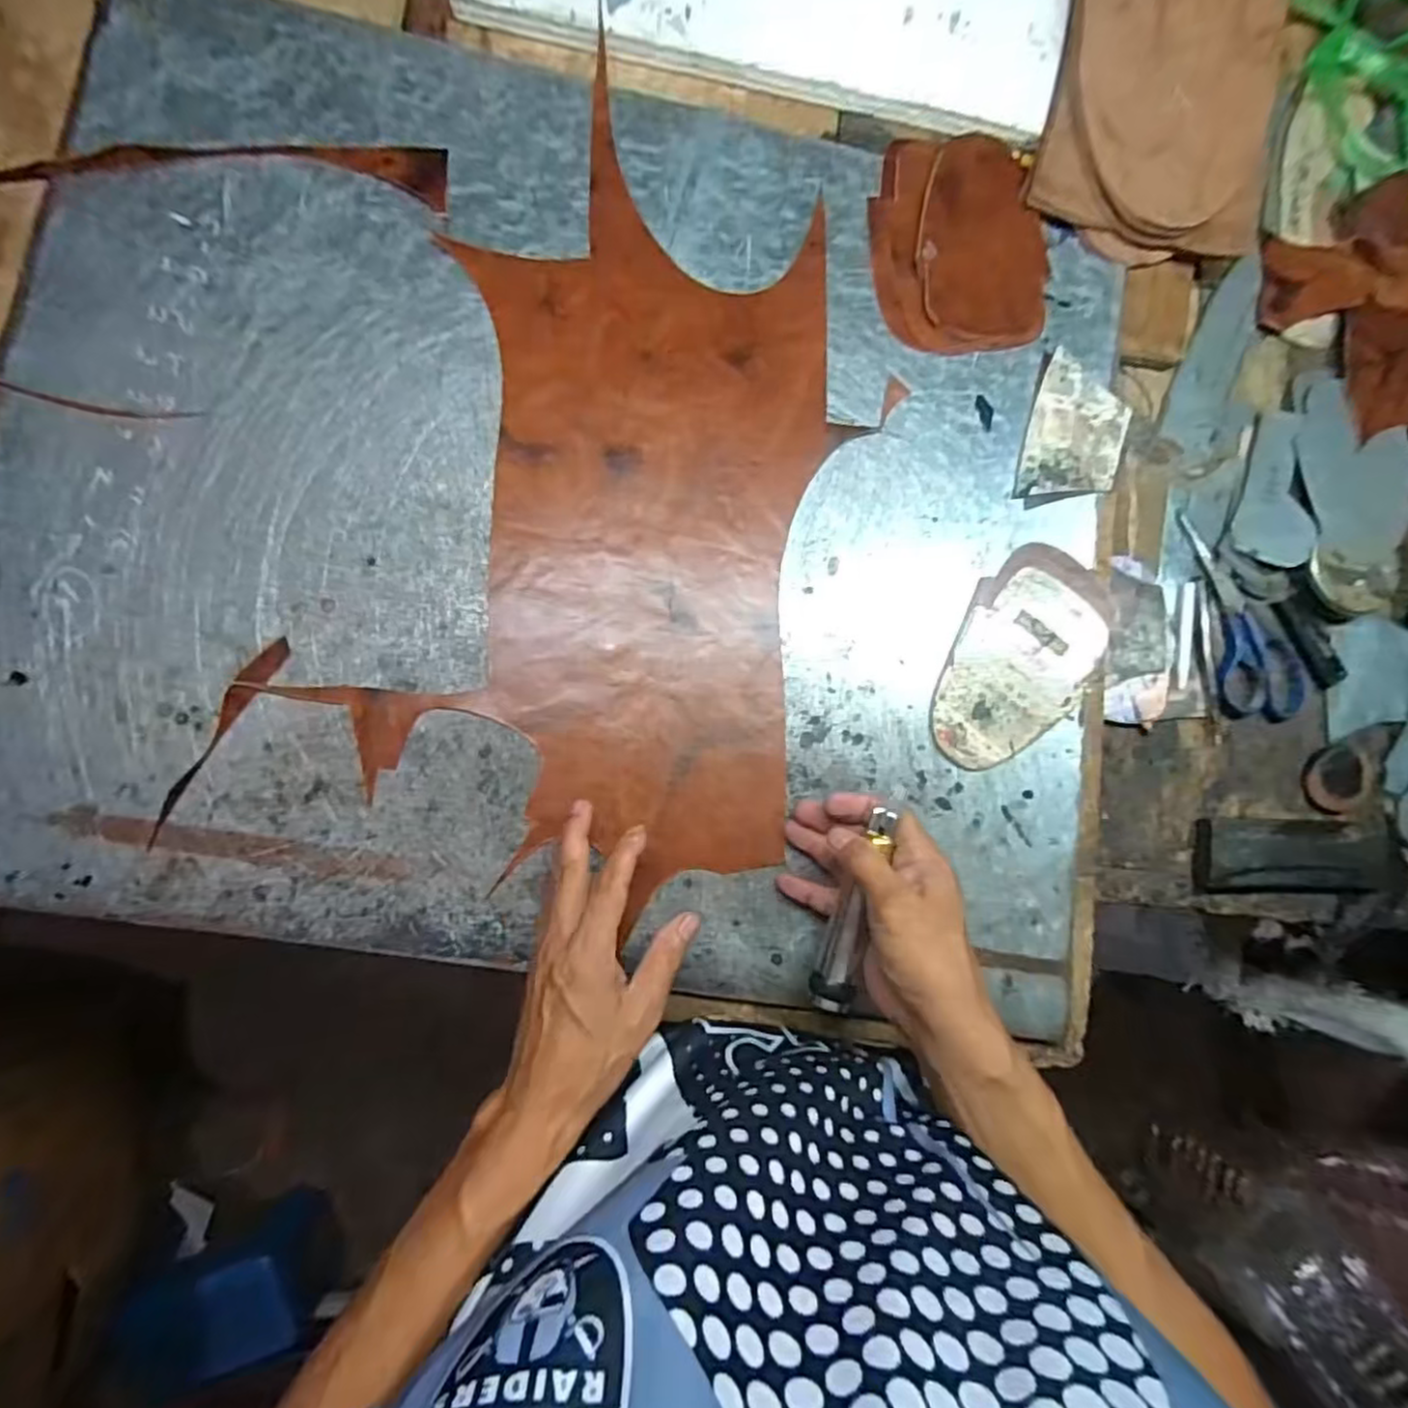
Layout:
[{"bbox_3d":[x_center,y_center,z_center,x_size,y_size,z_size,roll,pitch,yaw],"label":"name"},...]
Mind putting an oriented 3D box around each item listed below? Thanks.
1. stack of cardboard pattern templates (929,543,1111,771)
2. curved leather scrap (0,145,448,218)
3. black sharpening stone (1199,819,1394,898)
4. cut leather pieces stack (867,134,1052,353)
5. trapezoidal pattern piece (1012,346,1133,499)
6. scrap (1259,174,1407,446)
[{"bbox_3d":[0.233,-0.032,0.504,0.101,0.004,0.173,25,82,-1],"label":"stack of cardboard pattern templates"},{"bbox_3d":[-0.324,-0.361,0.468,0.289,0.004,0.043,-4,86,-8],"label":"curved leather scrap"},{"bbox_3d":[0.468,0.119,0.544,0.179,0.014,0.057,0,86,-8],"label":"black sharpening stone"},{"bbox_3d":[0.196,-0.351,0.527,0.135,0.012,0.163,-4,86,-8],"label":"cut leather pieces stack"},{"bbox_3d":[0.284,-0.205,0.528,0.070,0.011,0.112,17,84,-6],"label":"trapezoidal pattern piece"},{"bbox_3d":[0.604,-0.300,0.575,0.195,0.022,0.271,-34,91,-9],"label":"scrap"}]

